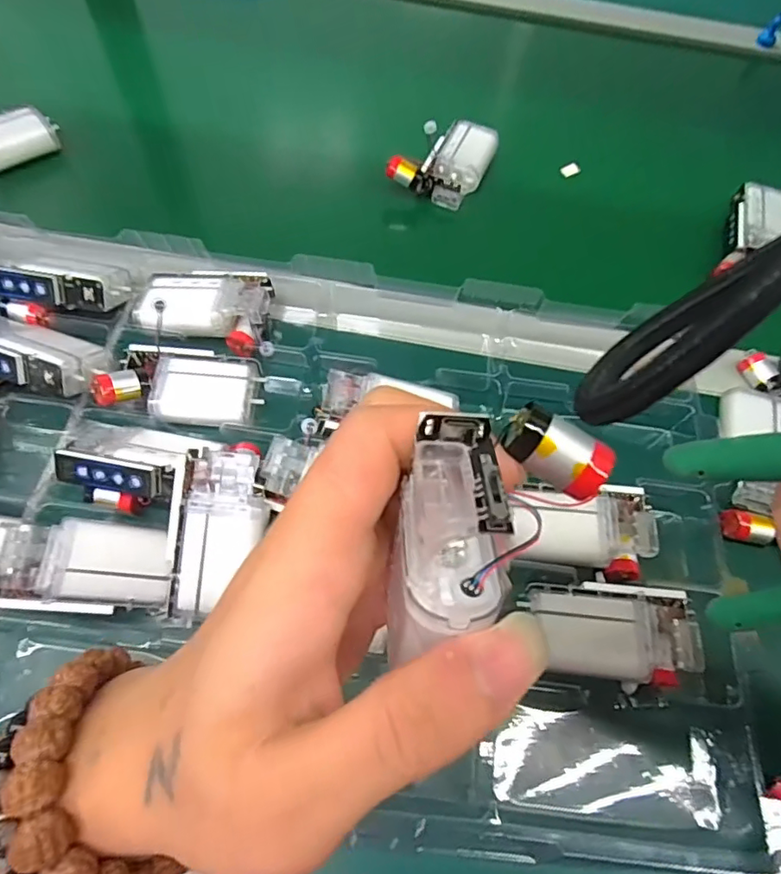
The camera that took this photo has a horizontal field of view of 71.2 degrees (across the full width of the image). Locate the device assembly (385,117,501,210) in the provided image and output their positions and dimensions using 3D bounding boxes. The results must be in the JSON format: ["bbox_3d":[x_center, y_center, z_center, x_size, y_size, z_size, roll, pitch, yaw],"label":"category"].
[{"bbox_3d":[0.046,-0.220,0.435,0.055,0.028,0.100,31,64,13],"label":"device assembly"}]

